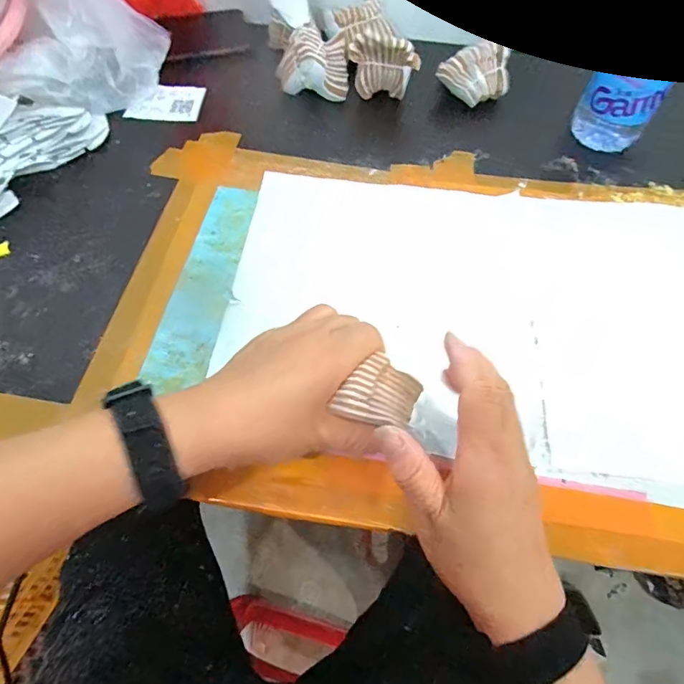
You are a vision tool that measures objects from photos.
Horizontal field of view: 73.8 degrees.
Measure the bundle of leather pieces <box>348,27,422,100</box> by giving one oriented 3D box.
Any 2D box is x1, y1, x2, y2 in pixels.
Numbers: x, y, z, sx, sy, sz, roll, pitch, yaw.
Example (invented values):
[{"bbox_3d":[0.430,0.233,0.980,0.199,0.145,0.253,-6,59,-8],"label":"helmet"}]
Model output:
[{"bbox_3d":[0.046,-0.299,0.498,0.069,0.068,0.029,-5,63,-3],"label":"bundle of leather pieces"}]

